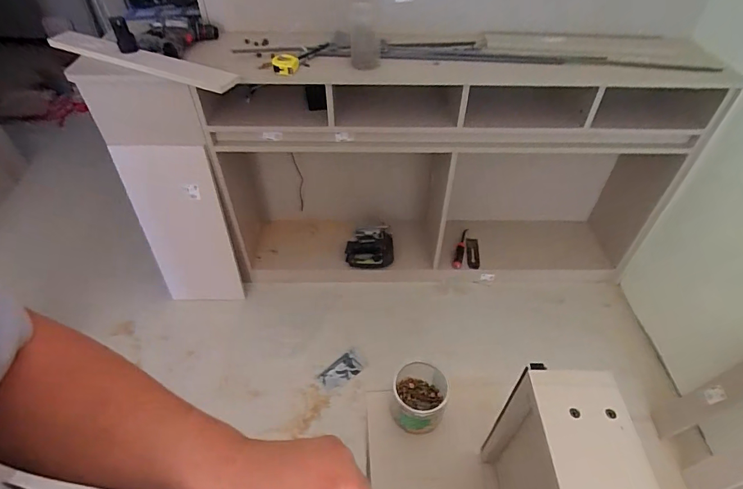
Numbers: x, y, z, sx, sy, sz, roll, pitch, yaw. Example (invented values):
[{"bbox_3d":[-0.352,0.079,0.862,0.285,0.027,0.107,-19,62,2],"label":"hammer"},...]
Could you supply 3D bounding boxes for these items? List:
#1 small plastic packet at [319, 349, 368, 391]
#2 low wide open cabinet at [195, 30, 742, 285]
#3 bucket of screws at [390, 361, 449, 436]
[{"bbox_3d":[-0.096,0.439,1.476,0.176,0.019,0.085,-29,52,-26],"label":"small plastic packet"},{"bbox_3d":[0.325,-0.251,1.601,1.652,0.993,0.359,-3,46,-4],"label":"low wide open cabinet"},{"bbox_3d":[0.083,0.268,0.740,0.088,0.086,0.101,13,47,12],"label":"bucket of screws"}]

